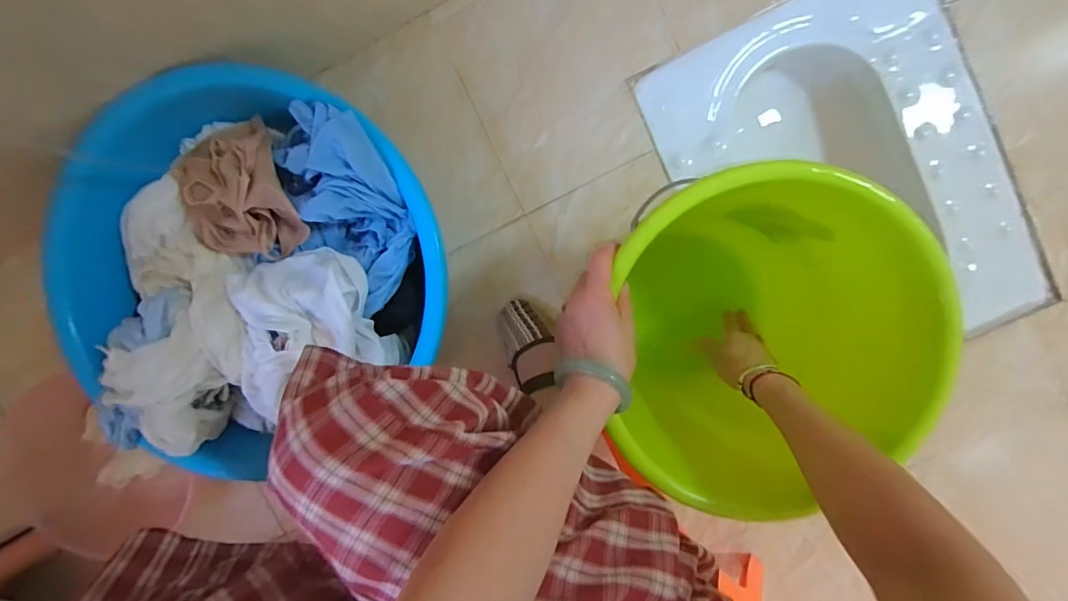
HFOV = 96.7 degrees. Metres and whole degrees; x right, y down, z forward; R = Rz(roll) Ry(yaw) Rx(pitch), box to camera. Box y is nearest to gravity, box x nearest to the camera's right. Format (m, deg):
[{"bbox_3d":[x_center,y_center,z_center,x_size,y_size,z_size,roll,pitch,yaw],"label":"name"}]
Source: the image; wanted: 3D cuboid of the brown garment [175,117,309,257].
[{"bbox_3d":[-0.346,-0.125,0.554,0.131,0.080,0.177,-28,95,4],"label":"brown garment"}]

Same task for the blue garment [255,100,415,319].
[{"bbox_3d":[-0.226,-0.104,0.556,0.159,0.079,0.226,7,96,0],"label":"blue garment"}]

